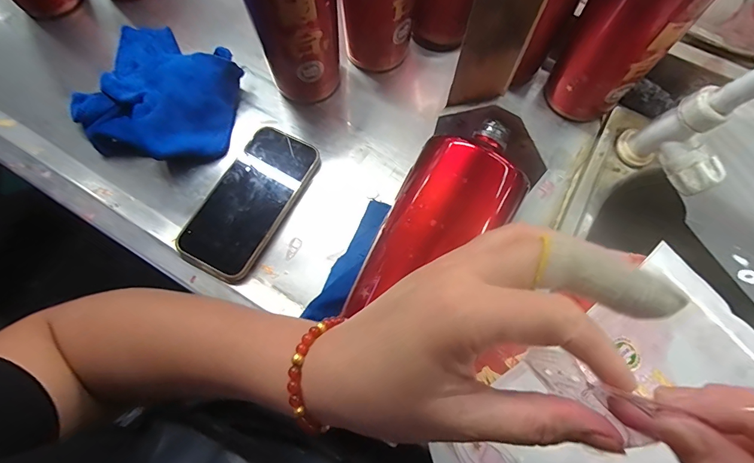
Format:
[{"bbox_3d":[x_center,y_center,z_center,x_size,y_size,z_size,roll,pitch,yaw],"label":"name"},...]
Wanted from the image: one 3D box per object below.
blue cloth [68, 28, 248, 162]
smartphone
[{"bbox_3d":[-0.235,-0.159,0.428,0.156,0.046,0.164,9,72,4],"label":"blue cloth"},{"bbox_3d":[-0.127,-0.033,0.394,0.077,0.012,0.163,27,74,10],"label":"smartphone"}]

